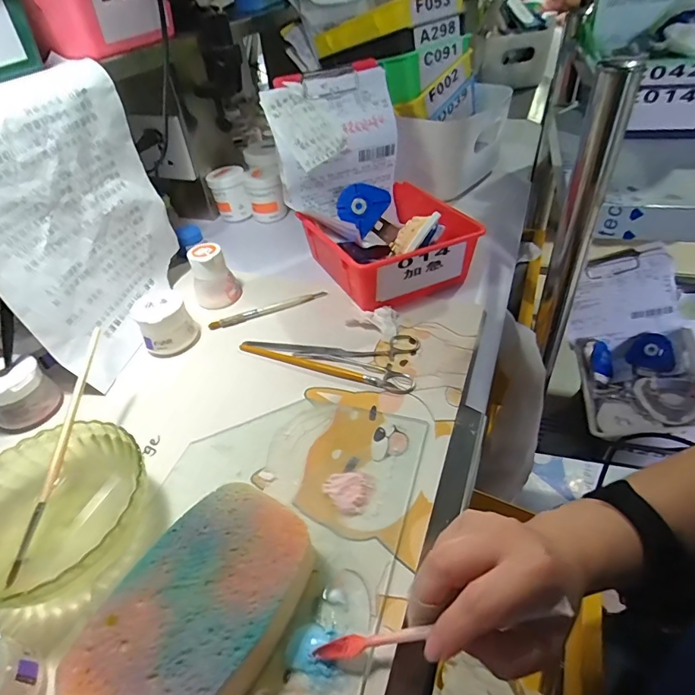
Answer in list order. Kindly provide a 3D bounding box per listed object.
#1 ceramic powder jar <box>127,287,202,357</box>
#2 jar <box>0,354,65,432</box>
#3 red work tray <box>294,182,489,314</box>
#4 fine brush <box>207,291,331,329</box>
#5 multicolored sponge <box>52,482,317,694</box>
[{"bbox_3d":[-0.185,-0.025,0.459,0.052,0.047,0.051,-4,42,3],"label":"ceramic powder jar"},{"bbox_3d":[-0.292,0.039,0.399,0.051,0.049,0.042,-33,48,-26],"label":"jar"},{"bbox_3d":[0.045,-0.122,0.527,0.154,0.066,0.168,-22,44,-16],"label":"red work tray"},{"bbox_3d":[-0.087,-0.044,0.501,0.133,0.006,0.013,-20,43,-14],"label":"fine brush"},{"bbox_3d":[-0.081,0.149,0.254,0.092,0.035,0.133,20,48,27],"label":"multicolored sponge"}]

